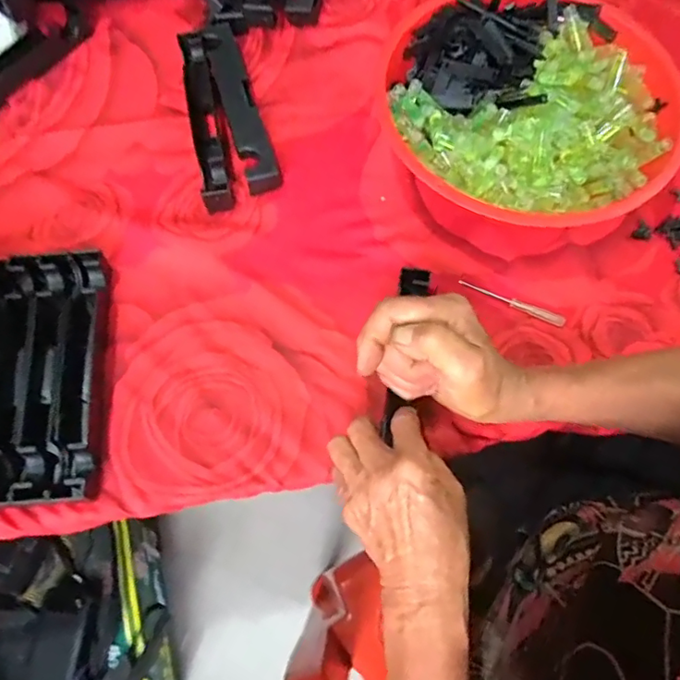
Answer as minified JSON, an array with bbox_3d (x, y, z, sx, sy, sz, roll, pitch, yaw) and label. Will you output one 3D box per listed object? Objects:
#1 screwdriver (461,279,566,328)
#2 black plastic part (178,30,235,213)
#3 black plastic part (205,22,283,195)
[{"bbox_3d":[0.142,-0.032,0.448,0.089,0.005,0.011,23,70,8],"label":"screwdriver"},{"bbox_3d":[-0.126,-0.209,0.506,0.031,0.029,0.208,-11,69,-5],"label":"black plastic part"},{"bbox_3d":[-0.094,-0.220,0.512,0.030,0.024,0.208,-17,69,-7],"label":"black plastic part"}]

